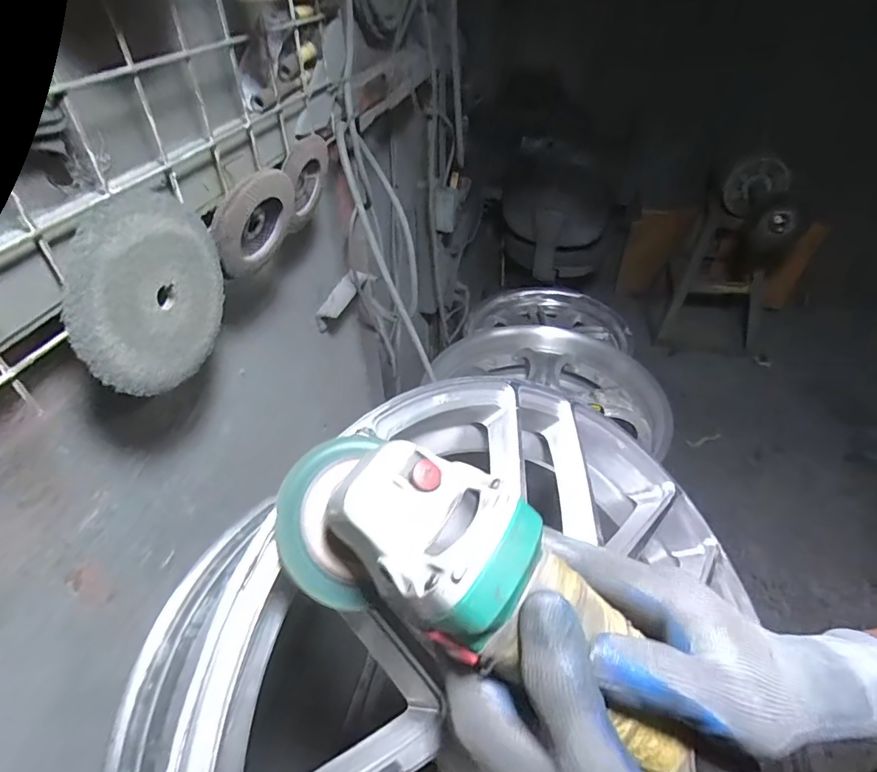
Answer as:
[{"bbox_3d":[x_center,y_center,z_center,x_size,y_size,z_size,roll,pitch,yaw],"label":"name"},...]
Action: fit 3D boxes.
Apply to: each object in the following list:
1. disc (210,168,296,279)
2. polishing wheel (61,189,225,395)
[{"bbox_3d":[-0.152,-0.138,0.410,0.010,0.084,0.091,30,75,7],"label":"disc"},{"bbox_3d":[-0.187,-0.062,0.328,0.007,0.118,0.126,10,44,14],"label":"polishing wheel"}]

